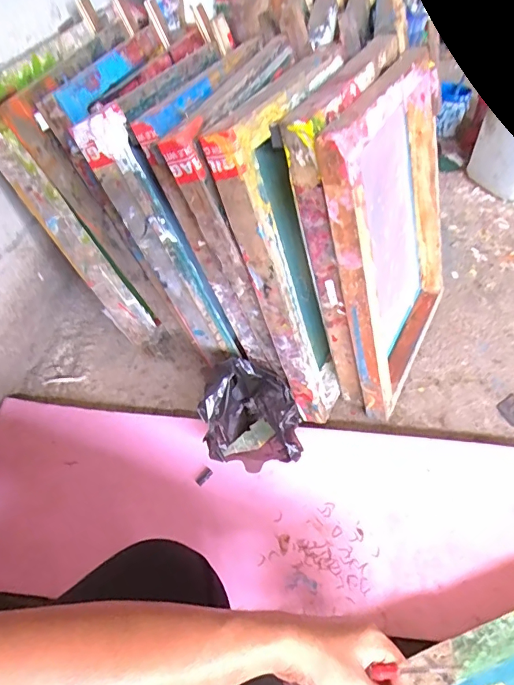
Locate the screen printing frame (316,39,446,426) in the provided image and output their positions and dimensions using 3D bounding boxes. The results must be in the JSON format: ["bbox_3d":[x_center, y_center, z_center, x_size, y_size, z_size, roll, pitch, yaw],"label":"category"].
[{"bbox_3d":[0.219,-0.153,0.698,0.052,0.452,0.333,10,47,32],"label":"screen printing frame"}]

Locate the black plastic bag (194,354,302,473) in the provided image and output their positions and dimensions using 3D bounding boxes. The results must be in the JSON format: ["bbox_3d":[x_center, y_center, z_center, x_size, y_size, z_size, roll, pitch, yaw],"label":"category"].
[{"bbox_3d":[0.001,0.102,0.647,0.132,0.152,0.129,8,48,9],"label":"black plastic bag"}]

